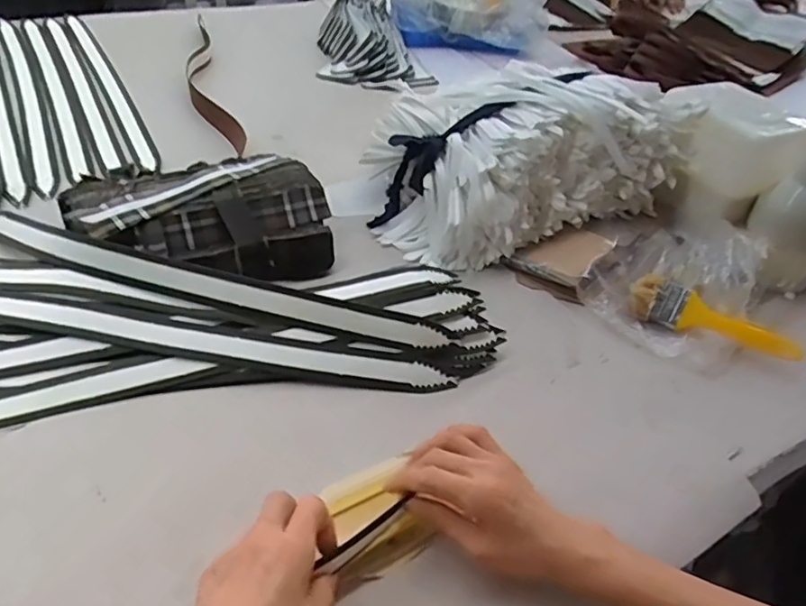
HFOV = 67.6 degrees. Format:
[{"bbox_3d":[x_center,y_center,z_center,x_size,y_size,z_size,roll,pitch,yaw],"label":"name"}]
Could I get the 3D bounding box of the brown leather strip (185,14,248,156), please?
[{"bbox_3d":[-0.328,-0.371,1.001,0.061,0.055,0.455,-9,45,-18],"label":"brown leather strip"}]

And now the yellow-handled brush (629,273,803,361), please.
[{"bbox_3d":[0.334,0.016,0.644,0.174,0.027,0.049,22,44,15],"label":"yellow-handled brush"}]

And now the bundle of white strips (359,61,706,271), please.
[{"bbox_3d":[0.135,-0.188,0.755,0.374,0.168,0.236,-14,44,-22],"label":"bundle of white strips"}]

